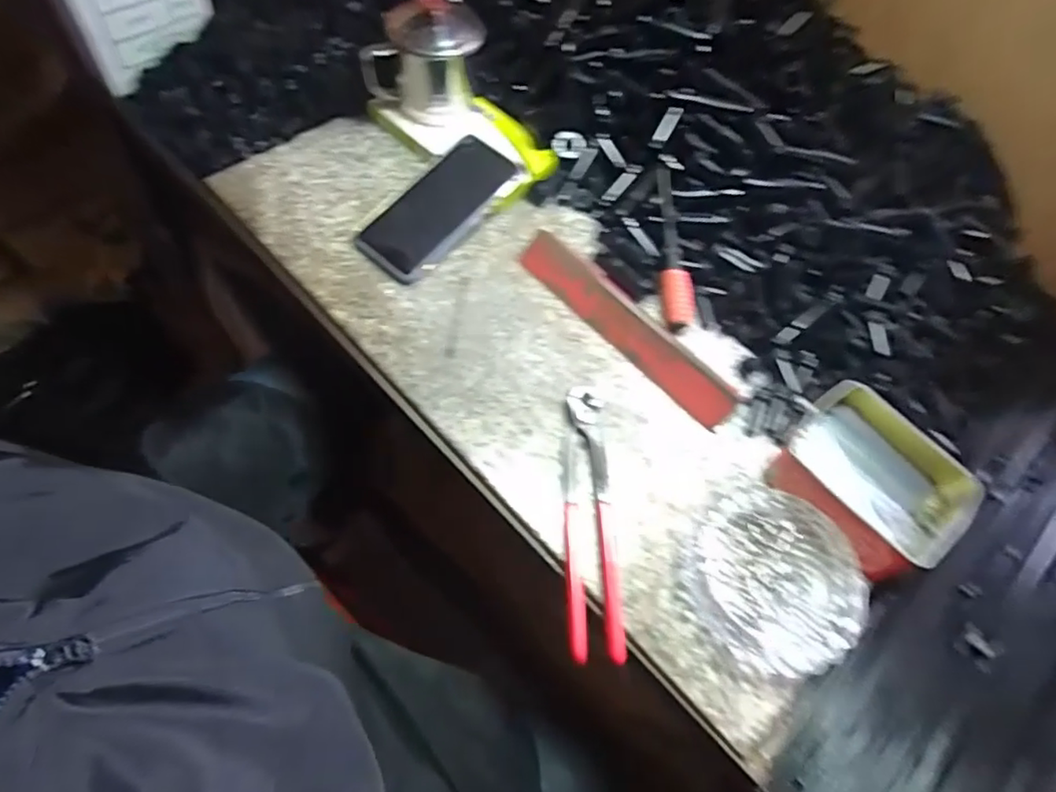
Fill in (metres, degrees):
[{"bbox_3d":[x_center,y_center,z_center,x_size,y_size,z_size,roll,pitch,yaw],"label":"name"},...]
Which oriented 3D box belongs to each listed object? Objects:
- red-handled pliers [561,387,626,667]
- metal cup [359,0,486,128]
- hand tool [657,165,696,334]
[{"bbox_3d":[0.045,0.087,0.450,0.038,0.014,0.199,3,63,-7],"label":"red-handled pliers"},{"bbox_3d":[-0.097,-0.327,0.585,0.103,0.096,0.103,3,63,-7],"label":"metal cup"},{"bbox_3d":[0.134,-0.139,0.567,0.031,0.031,0.162,-1,64,-9],"label":"hand tool"}]

